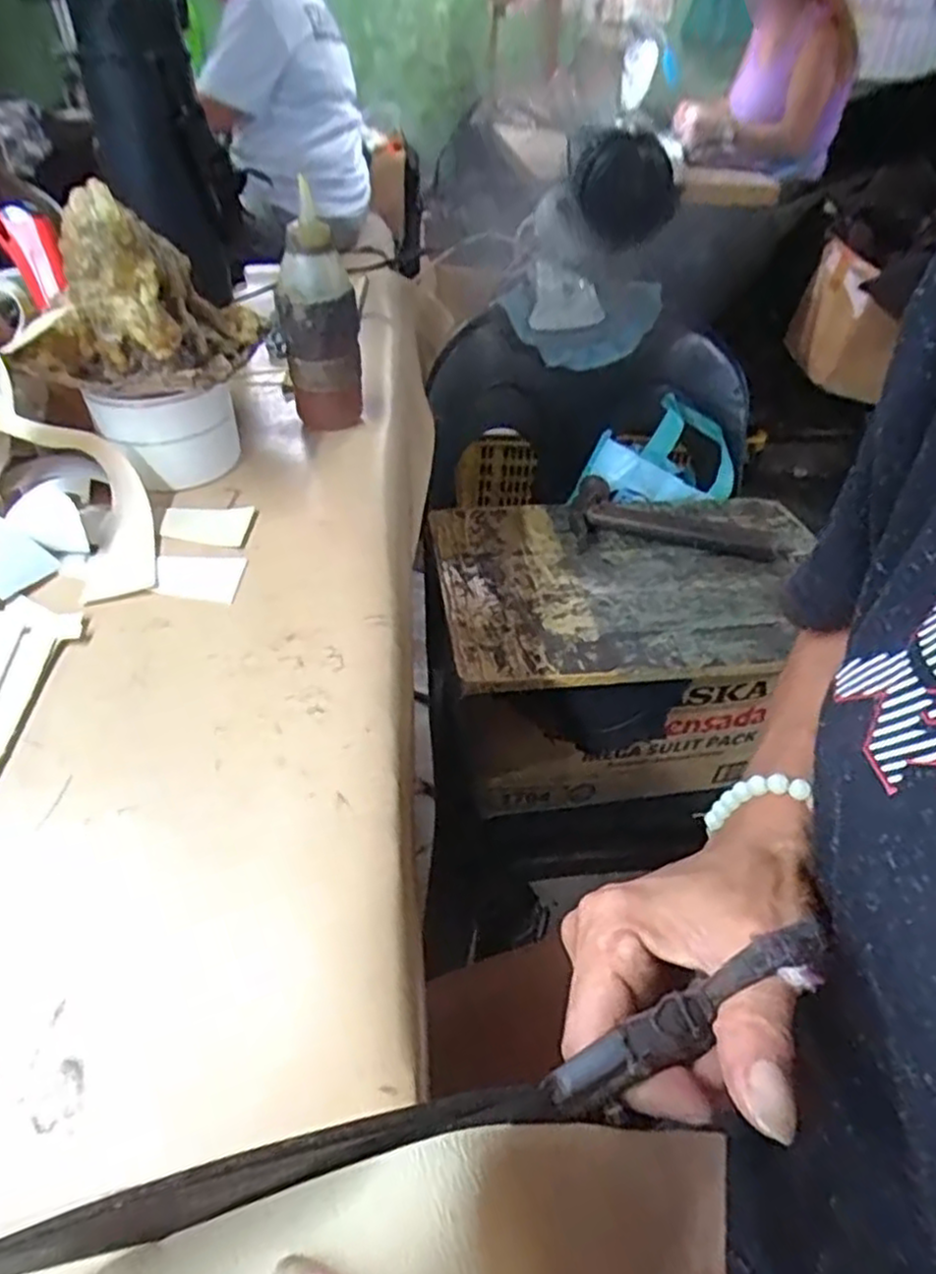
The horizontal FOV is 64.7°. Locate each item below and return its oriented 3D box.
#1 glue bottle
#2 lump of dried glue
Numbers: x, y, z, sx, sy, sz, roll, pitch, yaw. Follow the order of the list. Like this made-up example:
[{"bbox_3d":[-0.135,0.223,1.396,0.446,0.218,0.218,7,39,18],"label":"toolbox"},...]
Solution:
[{"bbox_3d":[-0.098,-0.204,0.491,0.050,0.137,0.044,-4,43,-7],"label":"glue bottle"},{"bbox_3d":[-0.188,-0.199,0.418,0.102,0.085,0.112,8,42,7],"label":"lump of dried glue"}]

